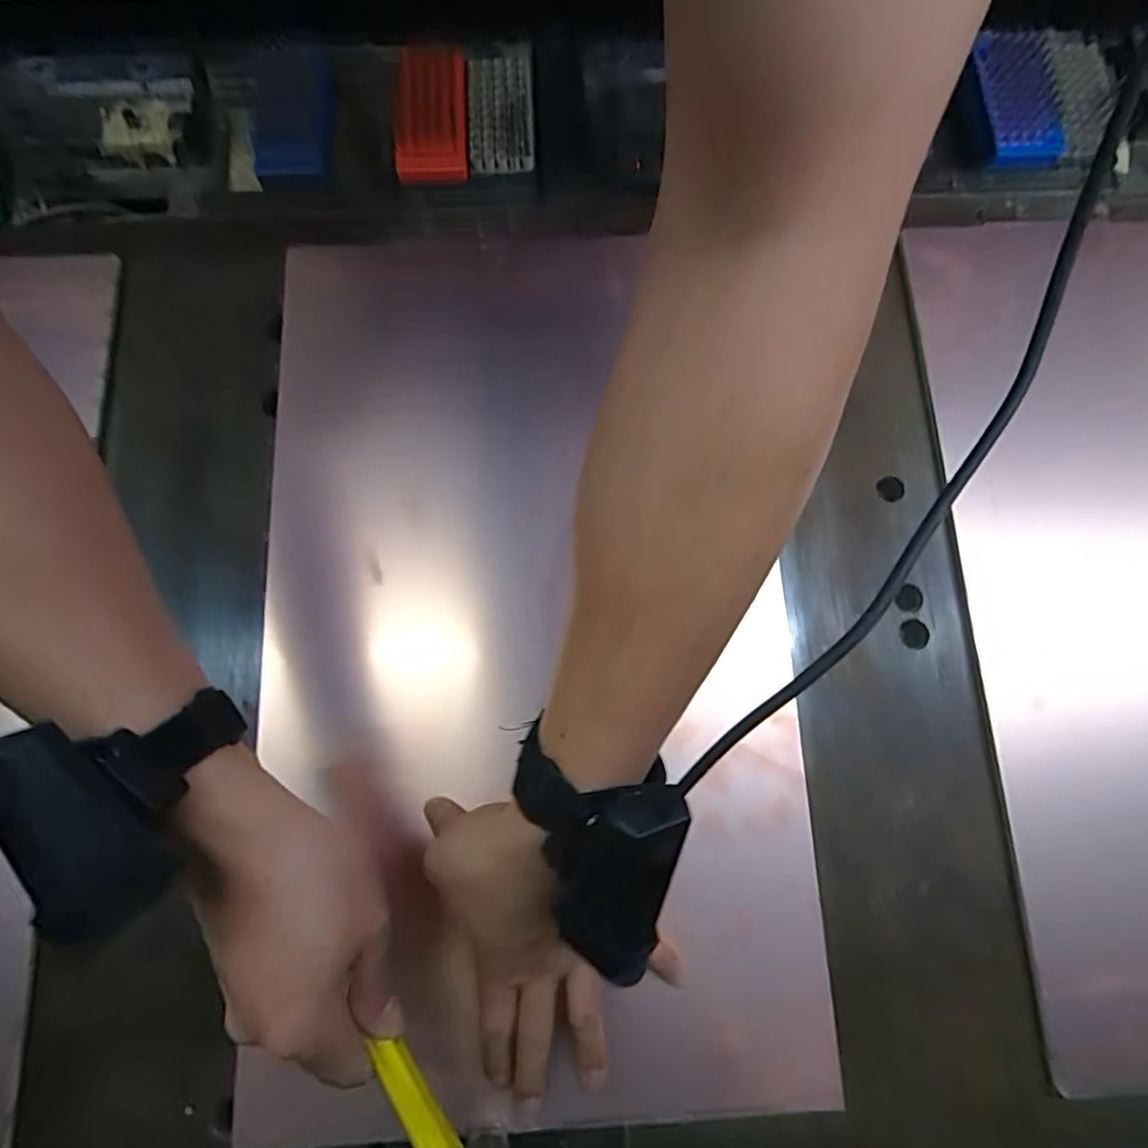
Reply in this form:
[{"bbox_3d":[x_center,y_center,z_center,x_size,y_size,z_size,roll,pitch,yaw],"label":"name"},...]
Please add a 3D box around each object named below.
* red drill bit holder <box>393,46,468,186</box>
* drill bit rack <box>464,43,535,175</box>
[{"bbox_3d":[-0.114,-0.365,0.478,0.053,0.025,0.108,-2,78,-1],"label":"red drill bit holder"},{"bbox_3d":[-0.060,-0.381,0.490,0.052,0.013,0.124,-3,78,-1],"label":"drill bit rack"}]

